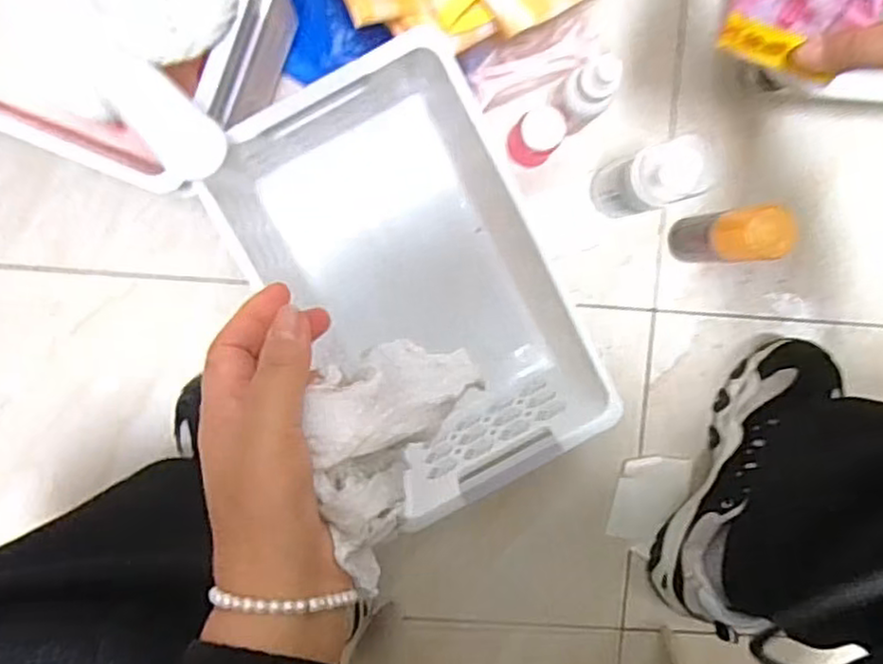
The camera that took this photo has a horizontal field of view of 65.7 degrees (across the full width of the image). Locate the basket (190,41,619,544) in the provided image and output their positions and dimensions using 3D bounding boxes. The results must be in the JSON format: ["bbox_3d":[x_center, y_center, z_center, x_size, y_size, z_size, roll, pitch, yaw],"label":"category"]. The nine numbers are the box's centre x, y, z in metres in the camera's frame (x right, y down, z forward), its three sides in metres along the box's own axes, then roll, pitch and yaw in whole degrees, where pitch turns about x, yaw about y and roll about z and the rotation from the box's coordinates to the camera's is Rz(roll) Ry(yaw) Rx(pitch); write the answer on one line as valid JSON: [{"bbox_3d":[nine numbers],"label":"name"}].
[{"bbox_3d":[-0.012,-0.036,0.530,0.182,0.162,0.297,-33,95,1],"label":"basket"}]

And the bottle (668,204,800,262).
[{"bbox_3d":[0.224,-0.076,0.543,0.036,0.145,0.039,-2,95,-2],"label":"bottle"}]

